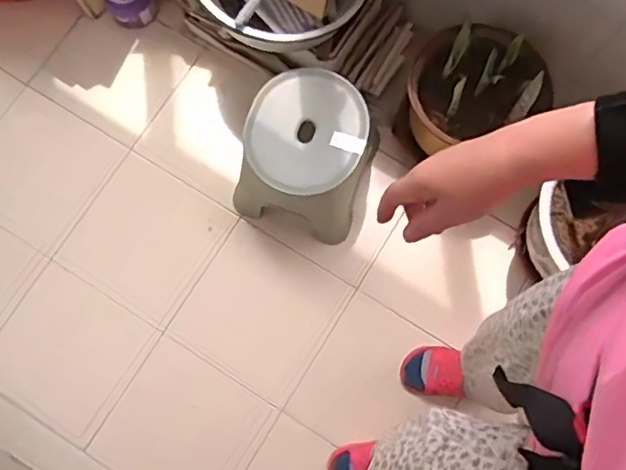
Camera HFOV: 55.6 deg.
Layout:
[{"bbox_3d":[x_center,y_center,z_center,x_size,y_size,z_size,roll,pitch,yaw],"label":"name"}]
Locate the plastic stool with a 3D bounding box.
[{"bbox_3d":[-0.003,-0.167,1.226,0.276,0.251,0.299,12,78,2],"label":"plastic stool"}]

